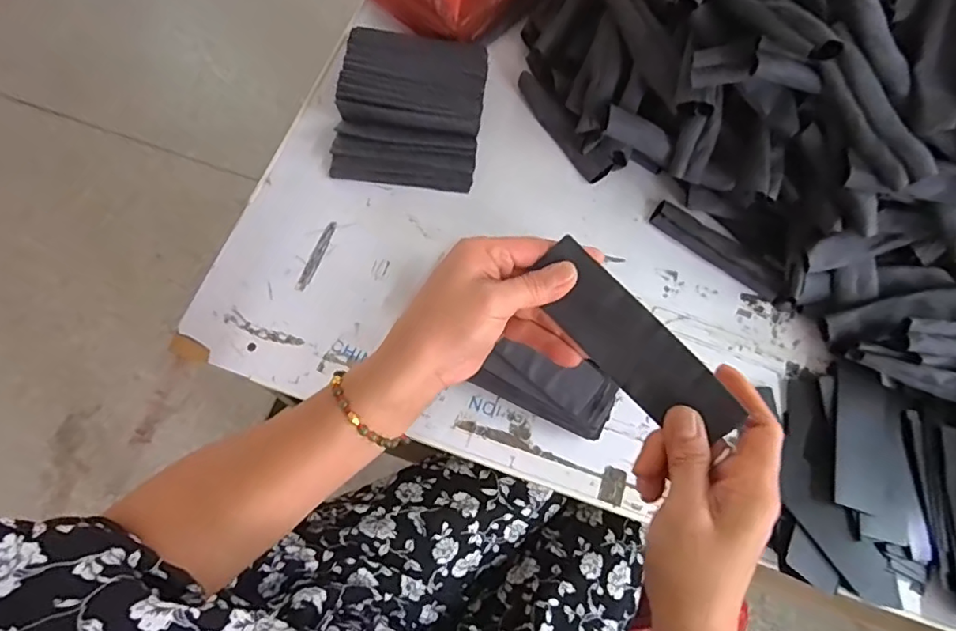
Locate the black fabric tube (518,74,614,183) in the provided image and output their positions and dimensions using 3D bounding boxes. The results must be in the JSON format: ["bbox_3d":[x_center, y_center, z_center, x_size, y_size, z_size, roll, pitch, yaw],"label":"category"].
[{"bbox_3d":[0.093,-0.216,0.613,0.031,0.021,0.152,-34,77,-15],"label":"black fabric tube"}]

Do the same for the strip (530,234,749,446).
[{"bbox_3d":[0.091,0.017,0.330,0.145,0.006,0.044,47,105,11],"label":"strip"}]

